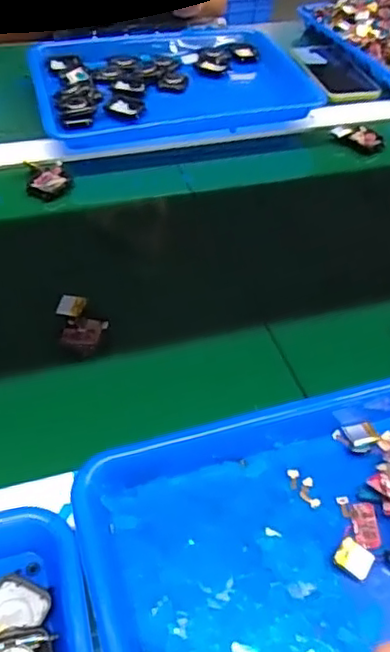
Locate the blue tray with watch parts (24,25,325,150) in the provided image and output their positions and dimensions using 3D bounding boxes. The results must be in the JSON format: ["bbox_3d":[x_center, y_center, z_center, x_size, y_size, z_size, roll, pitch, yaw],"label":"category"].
[{"bbox_3d":[-0.027,-0.310,0.777,0.338,0.034,0.242,-8,49,-12],"label":"blue tray with watch parts"}]

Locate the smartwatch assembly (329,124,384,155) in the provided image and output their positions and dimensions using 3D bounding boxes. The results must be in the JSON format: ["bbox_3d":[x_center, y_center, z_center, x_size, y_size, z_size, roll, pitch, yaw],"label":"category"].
[{"bbox_3d":[0.199,-0.228,0.754,0.062,0.023,0.022,23,50,15],"label":"smartwatch assembly"}]

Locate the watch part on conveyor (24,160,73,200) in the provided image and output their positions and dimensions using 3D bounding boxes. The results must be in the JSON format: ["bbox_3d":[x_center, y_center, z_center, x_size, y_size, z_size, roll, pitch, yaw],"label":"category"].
[{"bbox_3d":[-0.155,-0.155,0.661,0.047,0.019,0.056,-3,48,-7],"label":"watch part on conveyor"}]

